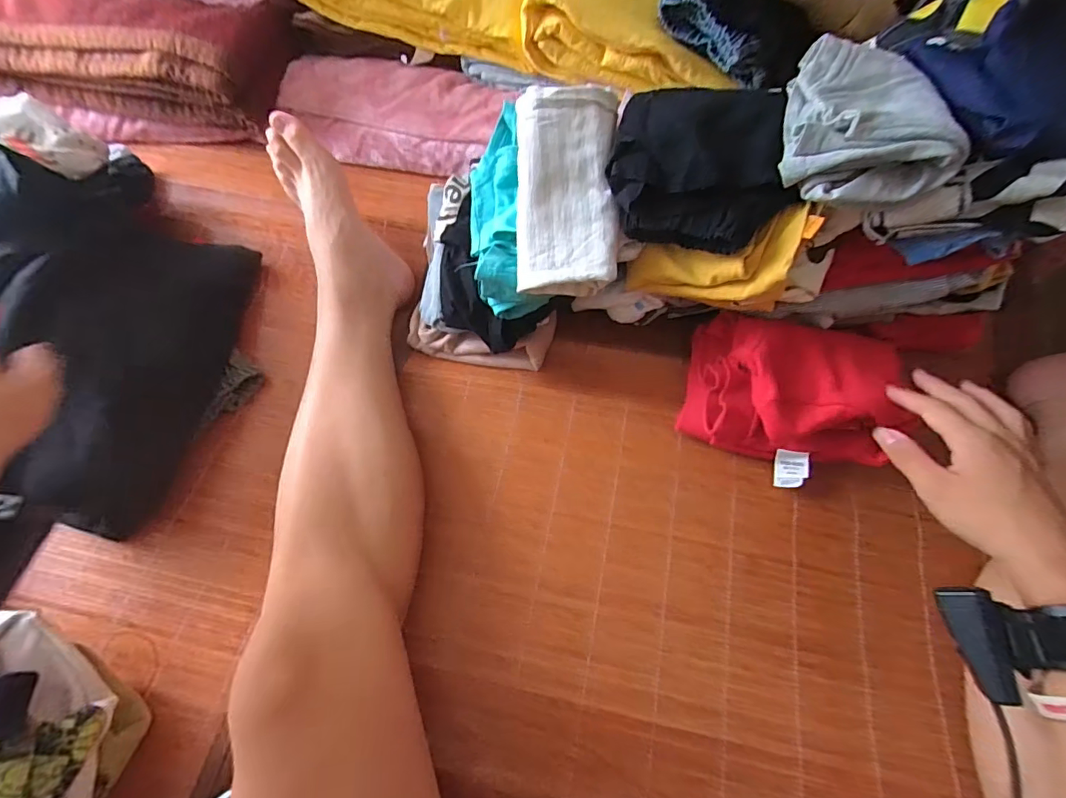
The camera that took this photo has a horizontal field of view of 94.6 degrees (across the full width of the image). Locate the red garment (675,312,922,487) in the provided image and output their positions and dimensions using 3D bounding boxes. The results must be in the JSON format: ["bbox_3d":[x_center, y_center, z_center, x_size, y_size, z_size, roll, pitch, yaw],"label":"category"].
[{"bbox_3d":[0.262,0.001,0.504,0.194,0.088,0.133,14,59,8],"label":"red garment"}]

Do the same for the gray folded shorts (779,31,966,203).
[{"bbox_3d":[0.254,-0.219,0.388,0.108,0.057,0.125,-3,61,1],"label":"gray folded shorts"}]

